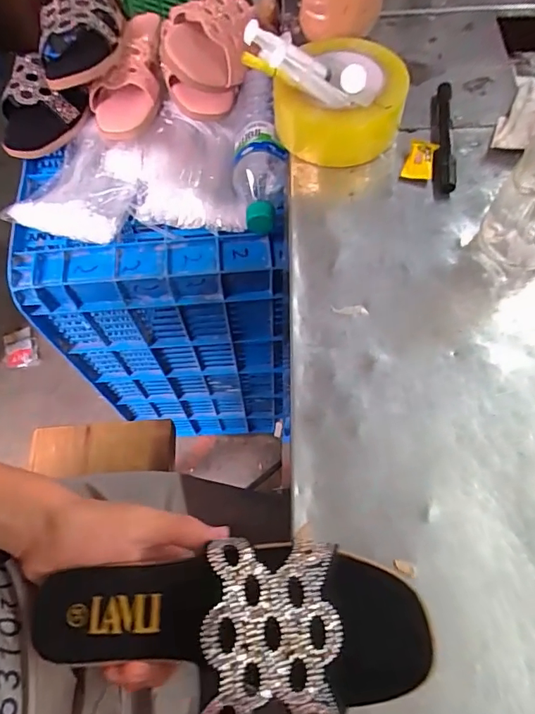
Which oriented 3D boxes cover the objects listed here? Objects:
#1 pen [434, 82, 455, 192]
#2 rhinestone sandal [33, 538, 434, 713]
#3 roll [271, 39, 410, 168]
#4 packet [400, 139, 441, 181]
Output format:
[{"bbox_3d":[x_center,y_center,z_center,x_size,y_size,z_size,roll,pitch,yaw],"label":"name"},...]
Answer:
[{"bbox_3d":[0.167,-0.208,0.446,0.018,0.012,0.127,8,66,5],"label":"pen"},{"bbox_3d":[-0.030,0.151,0.270,0.230,0.063,0.081,-4,66,13],"label":"rhinestone sandal"},{"bbox_3d":[0.071,-0.239,0.442,0.106,0.052,0.111,-1,65,1],"label":"roll"},{"bbox_3d":[0.142,-0.182,0.442,0.026,0.016,0.037,19,67,10],"label":"packet"}]

